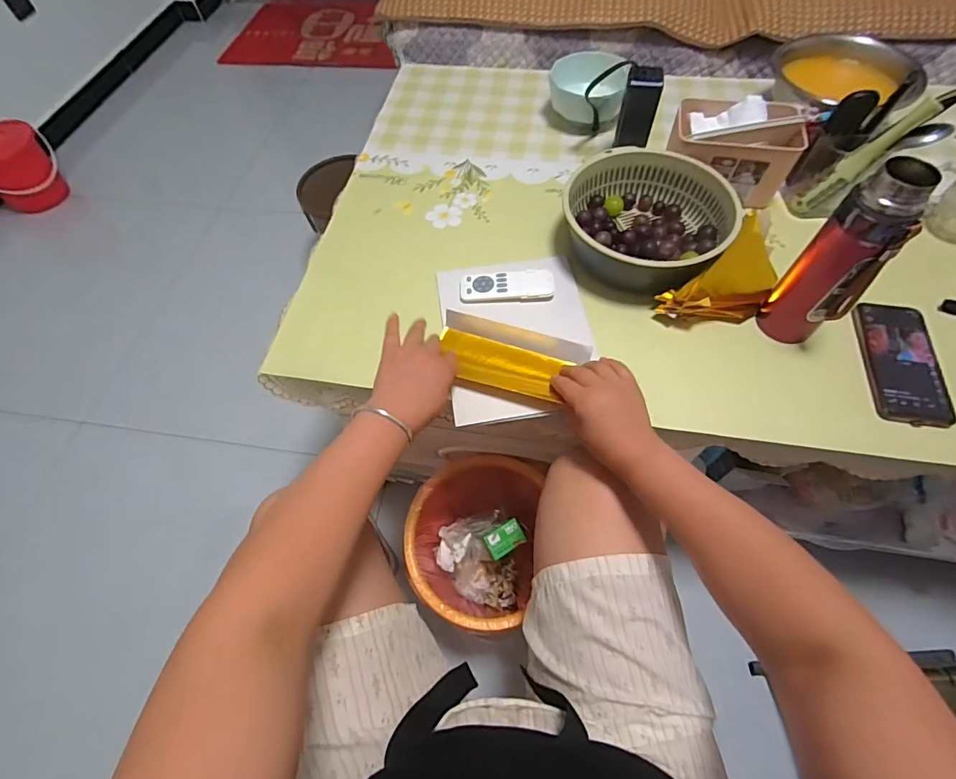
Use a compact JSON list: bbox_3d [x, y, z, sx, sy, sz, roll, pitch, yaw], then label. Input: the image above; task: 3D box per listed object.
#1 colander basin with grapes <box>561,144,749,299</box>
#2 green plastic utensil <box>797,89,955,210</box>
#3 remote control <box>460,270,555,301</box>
[{"bbox_3d":[0.233,-0.232,0.640,0.213,0.082,0.194,-1,61,2],"label":"colander basin with grapes"},{"bbox_3d":[0.525,-0.312,0.607,0.024,0.188,0.034,12,54,-35],"label":"green plastic utensil"},{"bbox_3d":[0.039,-0.141,0.621,0.124,0.009,0.042,-3,61,0],"label":"remote control"}]

